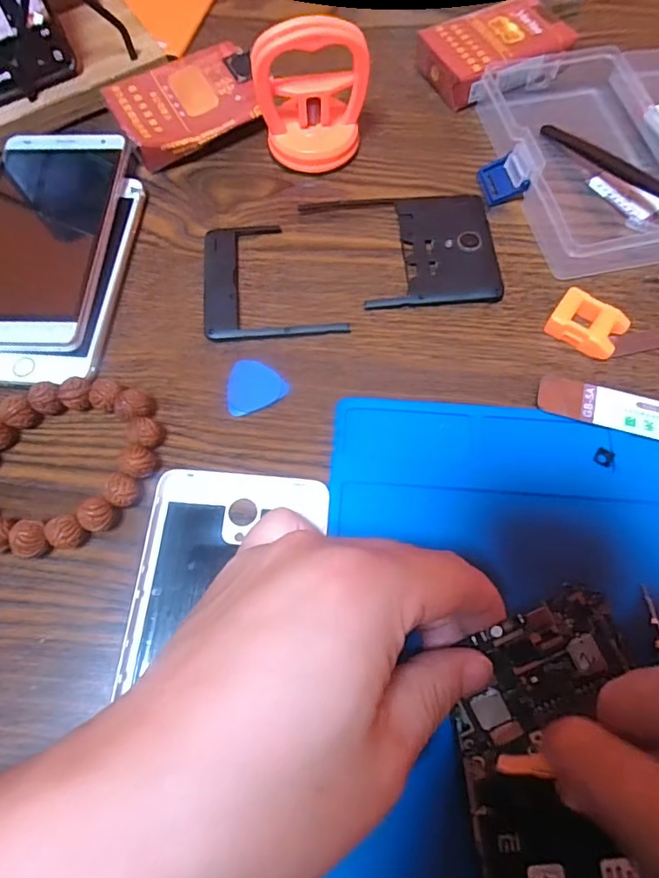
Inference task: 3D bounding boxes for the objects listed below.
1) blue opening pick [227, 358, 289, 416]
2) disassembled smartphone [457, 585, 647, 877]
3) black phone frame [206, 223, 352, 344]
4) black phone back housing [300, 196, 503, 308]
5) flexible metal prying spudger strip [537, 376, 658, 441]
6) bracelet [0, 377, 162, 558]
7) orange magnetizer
[{"bbox_3d":[-0.038,-0.027,0.257,0.029,0.004,0.027,-21,69,-8],"label":"blue opening pick"},{"bbox_3d":[0.083,0.137,0.177,0.066,0.019,0.158,-6,77,-2],"label":"disassembled smartphone"},{"bbox_3d":[-0.032,-0.086,0.281,0.070,0.005,0.075,-7,68,-3],"label":"black phone frame"},{"bbox_3d":[0.041,-0.106,0.288,0.098,0.006,0.075,-3,67,-1],"label":"black phone back housing"},{"bbox_3d":[0.157,-0.007,0.246,0.116,0.006,0.020,15,68,6],"label":"flexible metal prying spudger strip"},{"bbox_3d":[-0.121,0.011,0.235,0.076,0.016,0.085,23,69,10],"label":"bracelet"},{"bbox_3d":[0.129,-0.057,0.263,0.034,0.013,0.025,32,71,13],"label":"orange magnetizer"}]

